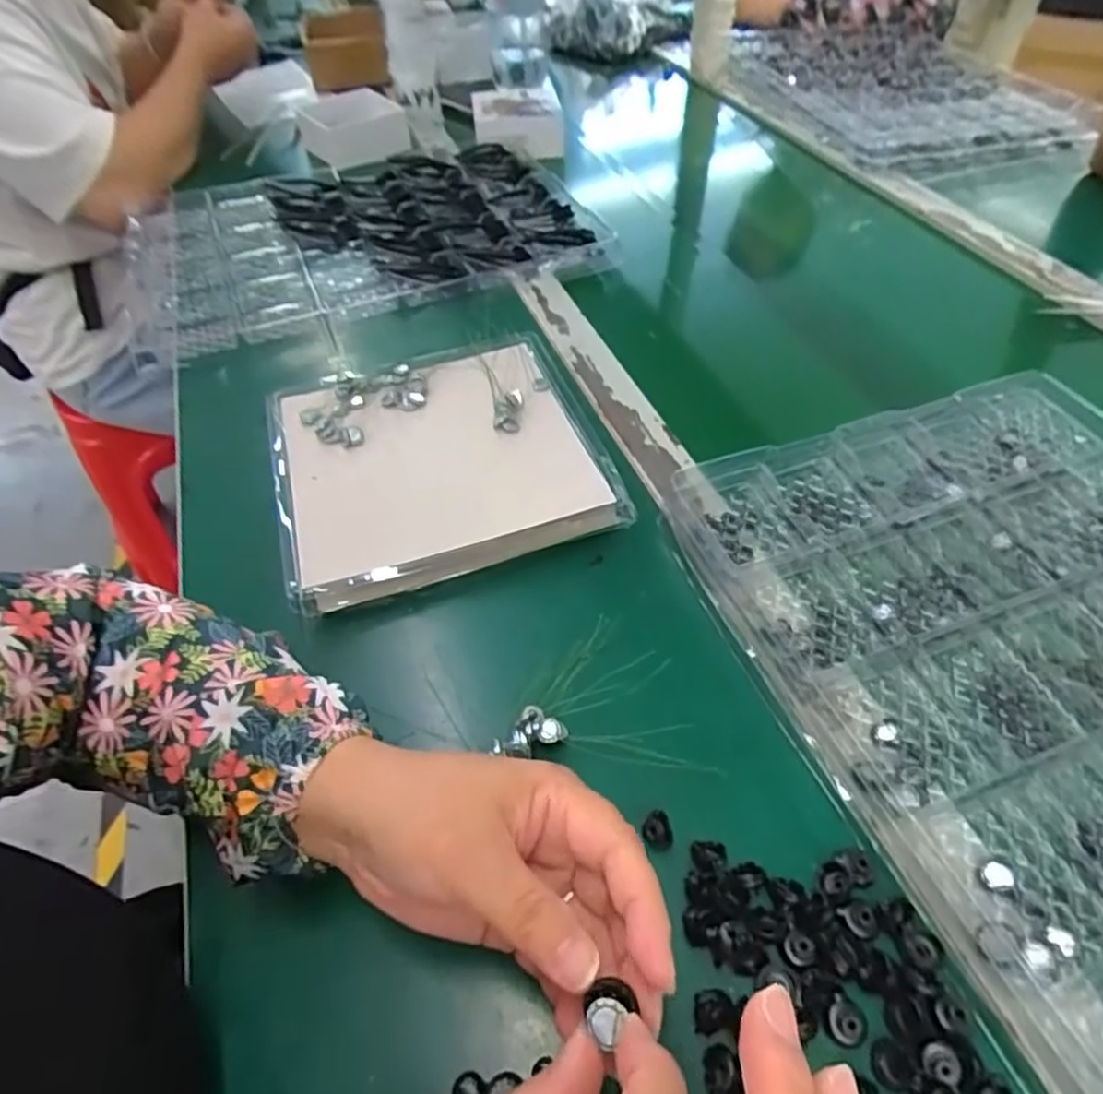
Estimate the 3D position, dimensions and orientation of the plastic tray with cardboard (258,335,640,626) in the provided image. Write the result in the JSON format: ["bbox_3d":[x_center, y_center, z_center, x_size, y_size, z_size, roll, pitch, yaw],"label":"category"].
[{"bbox_3d":[-0.076,-0.066,0.455,0.208,0.032,0.210,-16,51,-11],"label":"plastic tray with cardboard"}]

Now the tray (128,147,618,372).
[{"bbox_3d":[-0.194,-0.326,0.691,0.438,0.024,0.324,-19,51,-14],"label":"tray"}]

